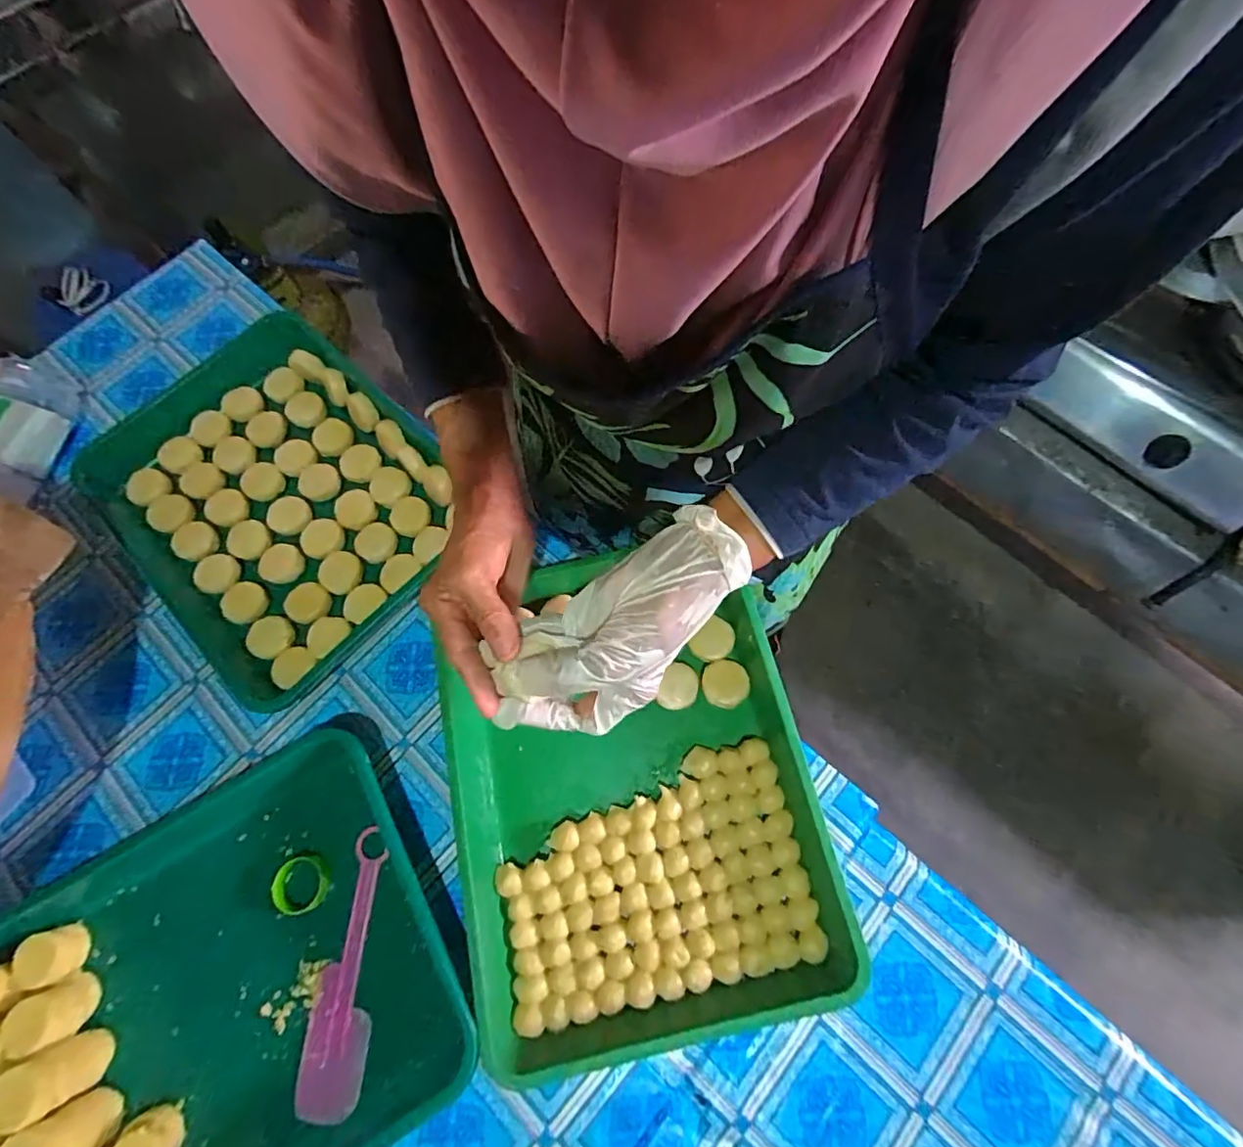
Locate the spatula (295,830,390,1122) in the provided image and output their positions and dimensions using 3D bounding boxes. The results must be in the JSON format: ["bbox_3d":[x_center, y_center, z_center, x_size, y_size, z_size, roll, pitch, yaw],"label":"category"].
[{"bbox_3d":[-0.211,0.307,0.436,0.049,0.006,0.191,3,71,4],"label":"spatula"}]

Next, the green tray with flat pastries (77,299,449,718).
[{"bbox_3d":[-0.347,-0.080,0.561,0.383,0.044,0.291,42,78,15],"label":"green tray with flat pastries"}]

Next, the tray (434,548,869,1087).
[{"bbox_3d":[0.006,0.167,0.455,0.276,0.054,0.362,-13,71,-2],"label":"tray"}]

